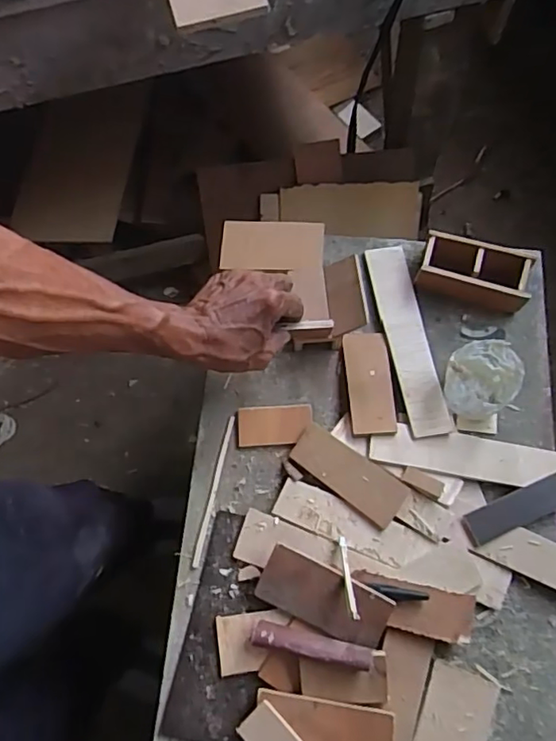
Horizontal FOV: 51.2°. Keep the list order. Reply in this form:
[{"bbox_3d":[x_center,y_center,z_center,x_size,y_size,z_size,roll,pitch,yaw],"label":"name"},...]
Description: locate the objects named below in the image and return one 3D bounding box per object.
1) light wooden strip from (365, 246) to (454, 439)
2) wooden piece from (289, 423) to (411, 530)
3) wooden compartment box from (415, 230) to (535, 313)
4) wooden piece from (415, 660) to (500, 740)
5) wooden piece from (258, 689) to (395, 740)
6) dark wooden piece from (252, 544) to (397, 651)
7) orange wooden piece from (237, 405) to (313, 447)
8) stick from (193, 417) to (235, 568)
[{"bbox_3d":[0.131,-0.036,0.594,0.041,0.012,0.213,-10,70,-2],"label":"light wooden strip"},{"bbox_3d":[0.066,0.097,0.544,0.113,0.004,0.045,35,75,13],"label":"wooden piece"},{"bbox_3d":[0.204,-0.102,0.606,0.108,0.036,0.058,17,72,8],"label":"wooden compartment box"},{"bbox_3d":[0.148,0.288,0.479,0.055,0.009,0.071,20,72,9],"label":"wooden piece"},{"bbox_3d":[0.038,0.301,0.468,0.108,0.011,0.062,6,79,10],"label":"wooden piece"},{"bbox_3d":[0.039,0.196,0.494,0.110,0.007,0.050,24,91,8],"label":"dark wooden piece"},{"bbox_3d":[-0.003,0.054,0.573,0.073,0.005,0.039,-4,70,0],"label":"orange wooden piece"},{"bbox_3d":[-0.062,0.114,0.558,0.006,0.004,0.144,11,71,6],"label":"stick"}]

